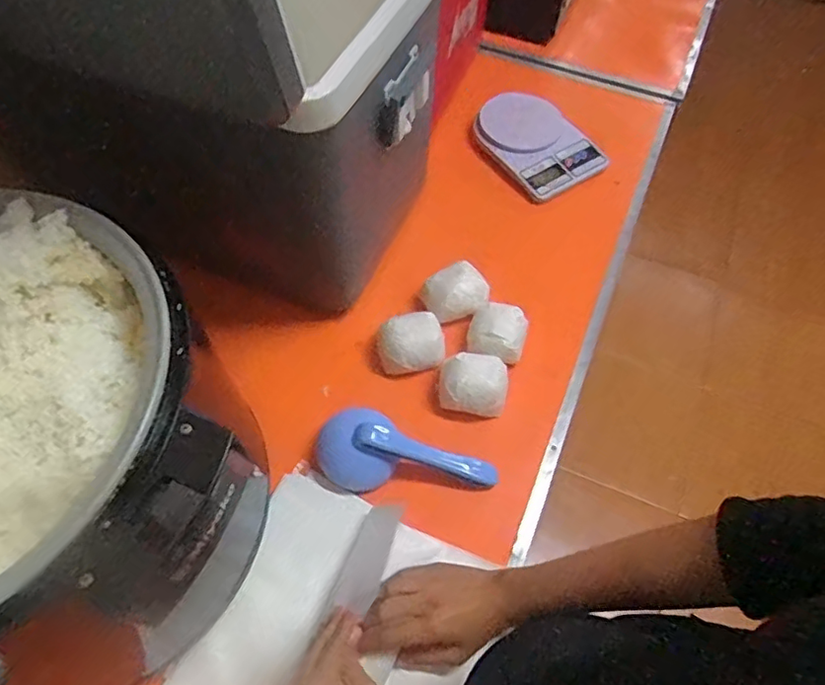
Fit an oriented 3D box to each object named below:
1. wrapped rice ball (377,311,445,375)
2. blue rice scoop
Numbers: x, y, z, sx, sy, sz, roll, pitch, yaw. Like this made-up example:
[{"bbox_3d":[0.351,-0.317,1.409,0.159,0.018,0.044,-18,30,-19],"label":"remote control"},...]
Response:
[{"bbox_3d":[-0.004,0.000,0.732,0.090,0.048,0.070,-10,59,-7],"label":"wrapped rice ball"},{"bbox_3d":[-0.007,0.125,0.663,0.198,0.063,0.079,1,58,0],"label":"blue rice scoop"}]

